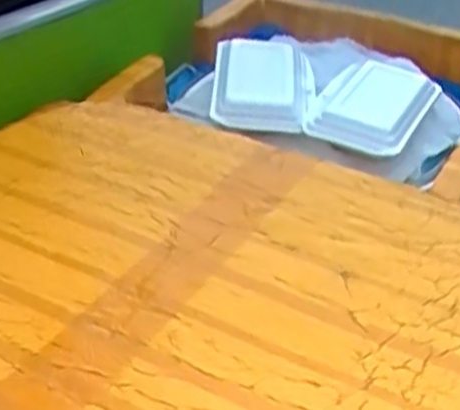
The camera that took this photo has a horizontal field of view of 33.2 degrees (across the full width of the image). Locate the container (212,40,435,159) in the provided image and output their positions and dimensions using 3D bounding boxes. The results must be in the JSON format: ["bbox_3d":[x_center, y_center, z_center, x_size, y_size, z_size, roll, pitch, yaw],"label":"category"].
[{"bbox_3d":[0.098,-0.125,0.847,0.231,0.046,0.165,16,37,13],"label":"container"}]

